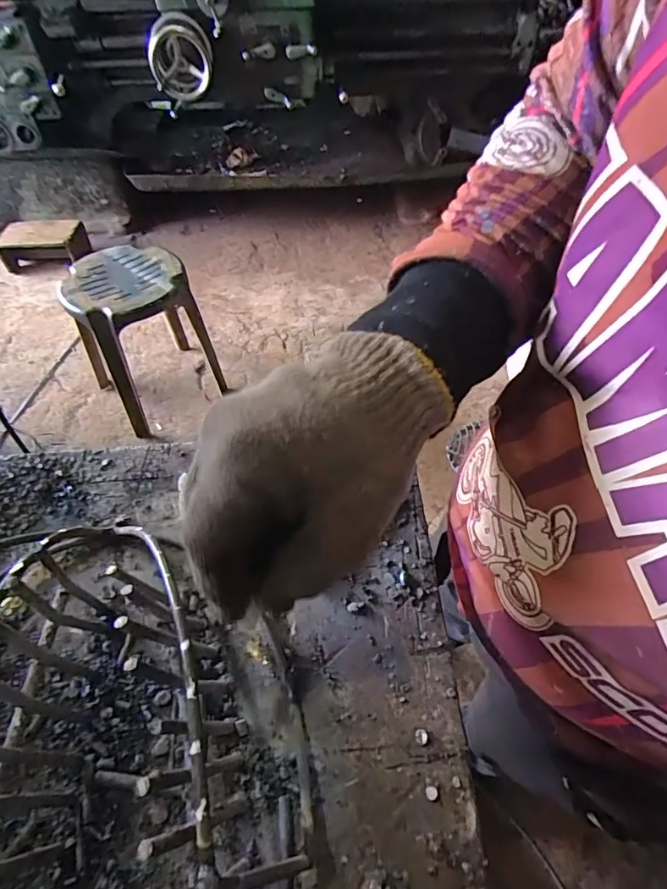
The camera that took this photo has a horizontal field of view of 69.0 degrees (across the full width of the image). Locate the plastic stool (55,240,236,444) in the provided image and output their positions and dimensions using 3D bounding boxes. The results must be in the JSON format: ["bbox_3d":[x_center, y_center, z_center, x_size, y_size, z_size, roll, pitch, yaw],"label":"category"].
[{"bbox_3d":[-0.573,-0.316,1.494,0.339,0.446,0.327,-31,58,-21],"label":"plastic stool"}]

